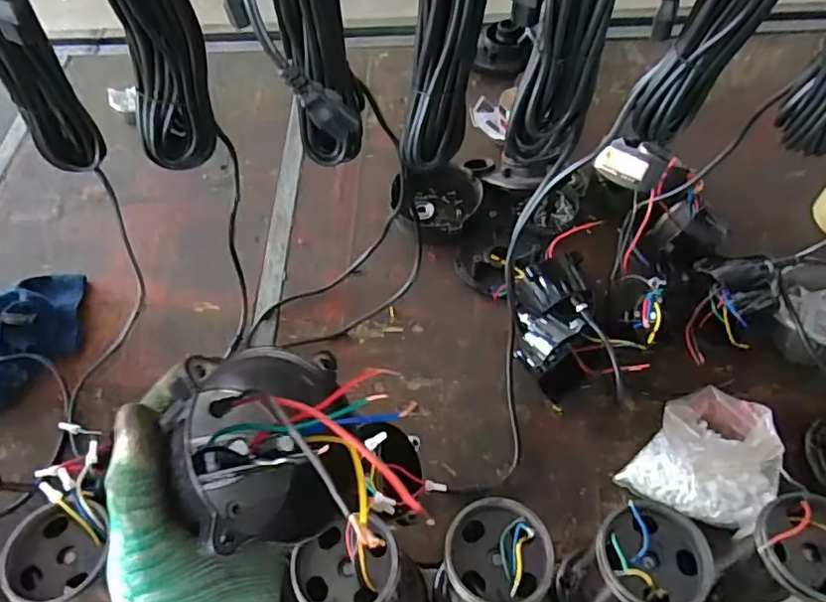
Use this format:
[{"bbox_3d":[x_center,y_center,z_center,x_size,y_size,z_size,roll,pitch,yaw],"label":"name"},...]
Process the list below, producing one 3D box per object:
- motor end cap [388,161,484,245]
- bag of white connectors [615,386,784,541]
[{"bbox_3d":[0.036,-0.164,0.934,0.138,0.043,0.144,-1,57,1],"label":"motor end cap"},{"bbox_3d":[0.340,0.169,0.649,0.127,0.108,0.144,34,64,22],"label":"bag of white connectors"}]

